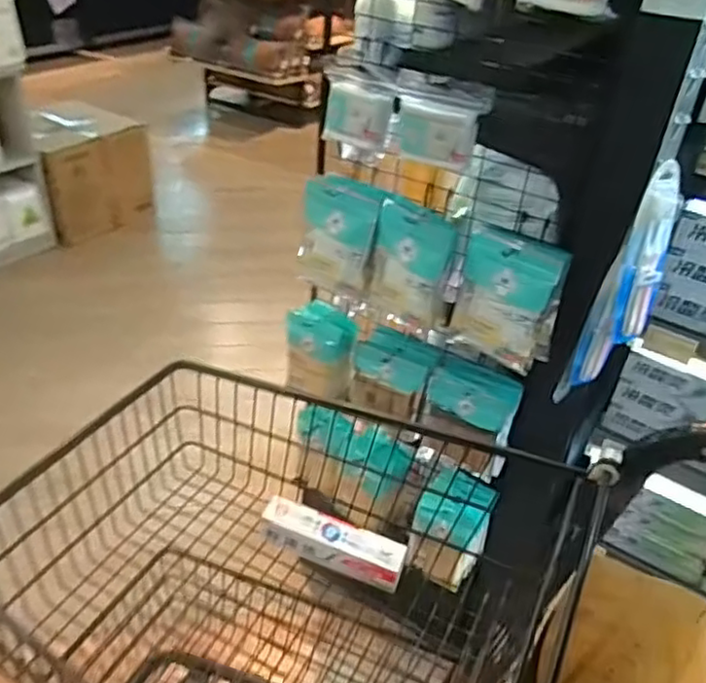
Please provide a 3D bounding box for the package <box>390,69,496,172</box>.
[{"bbox_3d":[0.113,-0.290,0.870,0.127,0.107,0.042,16,37,17],"label":"package"}]

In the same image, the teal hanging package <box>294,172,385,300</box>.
[{"bbox_3d":[-0.026,-0.158,1.041,0.140,0.184,0.048,31,33,26],"label":"teal hanging package"}]

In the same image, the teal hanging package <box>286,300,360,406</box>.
[{"bbox_3d":[-0.047,0.025,1.169,0.131,0.159,0.072,19,38,20],"label":"teal hanging package"}]

